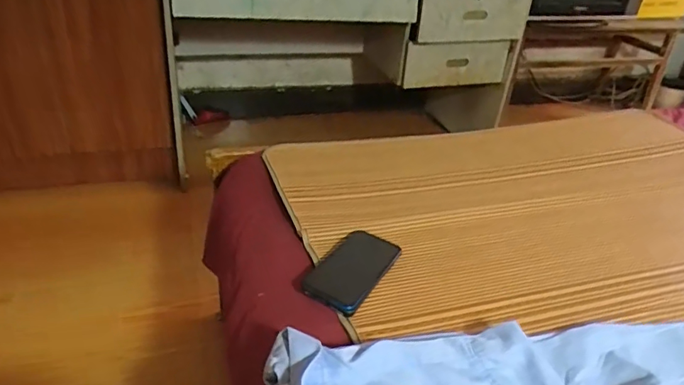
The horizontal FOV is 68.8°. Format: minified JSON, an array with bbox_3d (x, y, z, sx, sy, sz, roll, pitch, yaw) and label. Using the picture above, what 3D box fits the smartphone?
[{"bbox_3d":[0.015,0.105,0.689,0.085,0.016,0.160,19,33,24],"label":"smartphone"}]

